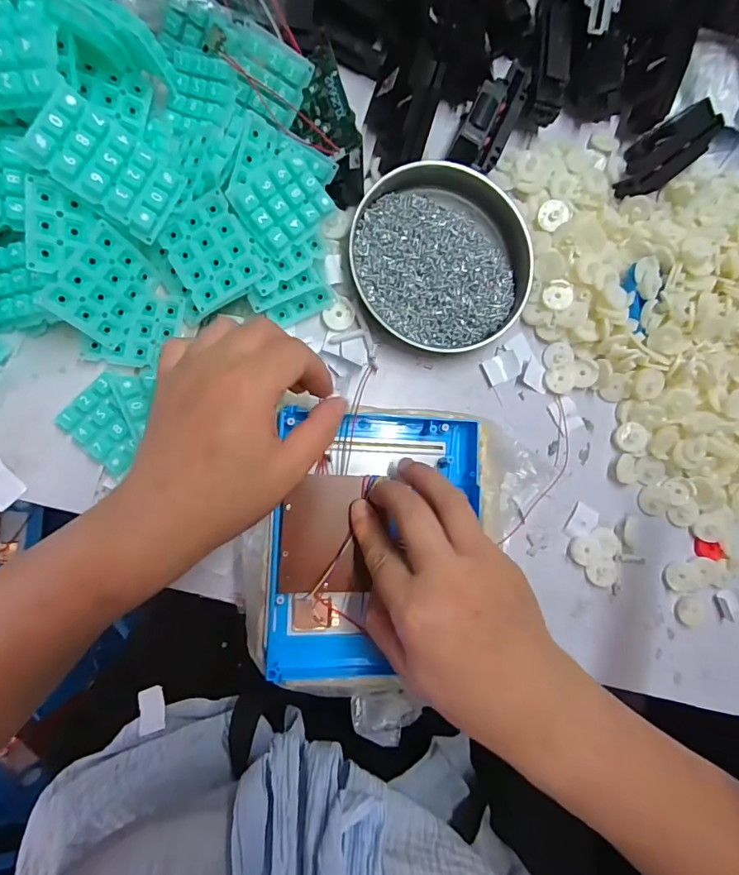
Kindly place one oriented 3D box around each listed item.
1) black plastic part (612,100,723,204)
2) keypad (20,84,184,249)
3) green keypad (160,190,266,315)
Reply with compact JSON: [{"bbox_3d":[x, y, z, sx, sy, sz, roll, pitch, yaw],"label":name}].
[{"bbox_3d":[0.239,-0.231,0.372,0.098,0.016,0.041,-40,94,-7],"label":"black plastic part"},{"bbox_3d":[-0.147,-0.155,0.265,0.073,0.012,0.047,31,76,-31],"label":"keypad"},{"bbox_3d":[-0.101,-0.117,0.295,0.050,0.005,0.057,-30,95,9],"label":"green keypad"}]

